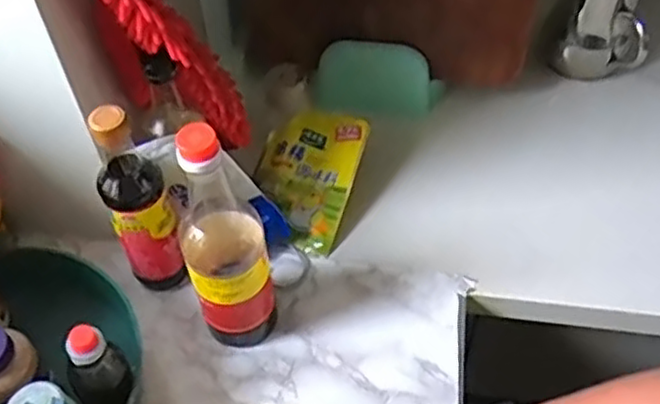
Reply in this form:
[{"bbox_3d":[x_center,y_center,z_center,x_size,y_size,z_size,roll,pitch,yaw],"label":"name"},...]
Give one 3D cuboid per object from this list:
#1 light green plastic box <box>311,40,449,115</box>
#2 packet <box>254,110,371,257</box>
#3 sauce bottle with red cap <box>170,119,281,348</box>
[{"bbox_3d":[0.066,-0.170,0.953,0.166,0.100,0.045,7,34,10],"label":"light green plastic box"},{"bbox_3d":[-0.031,-0.030,0.847,0.115,0.027,0.167,17,74,5],"label":"packet"},{"bbox_3d":[-0.095,0.043,0.655,0.075,0.278,0.062,-13,52,-8],"label":"sauce bottle with red cap"}]

